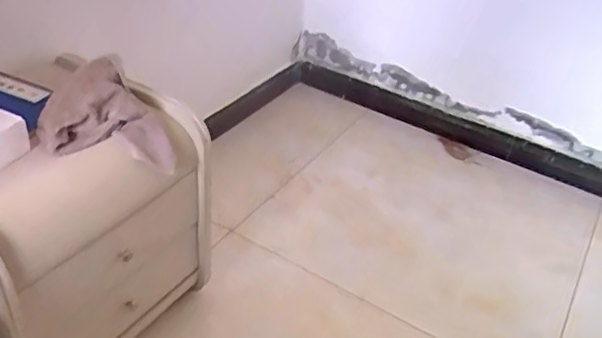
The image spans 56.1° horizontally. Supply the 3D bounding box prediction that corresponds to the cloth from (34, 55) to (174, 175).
[{"bbox_3d":[-0.334,-0.094,0.955,0.197,0.137,0.161,-8,38,-18],"label":"cloth"}]

